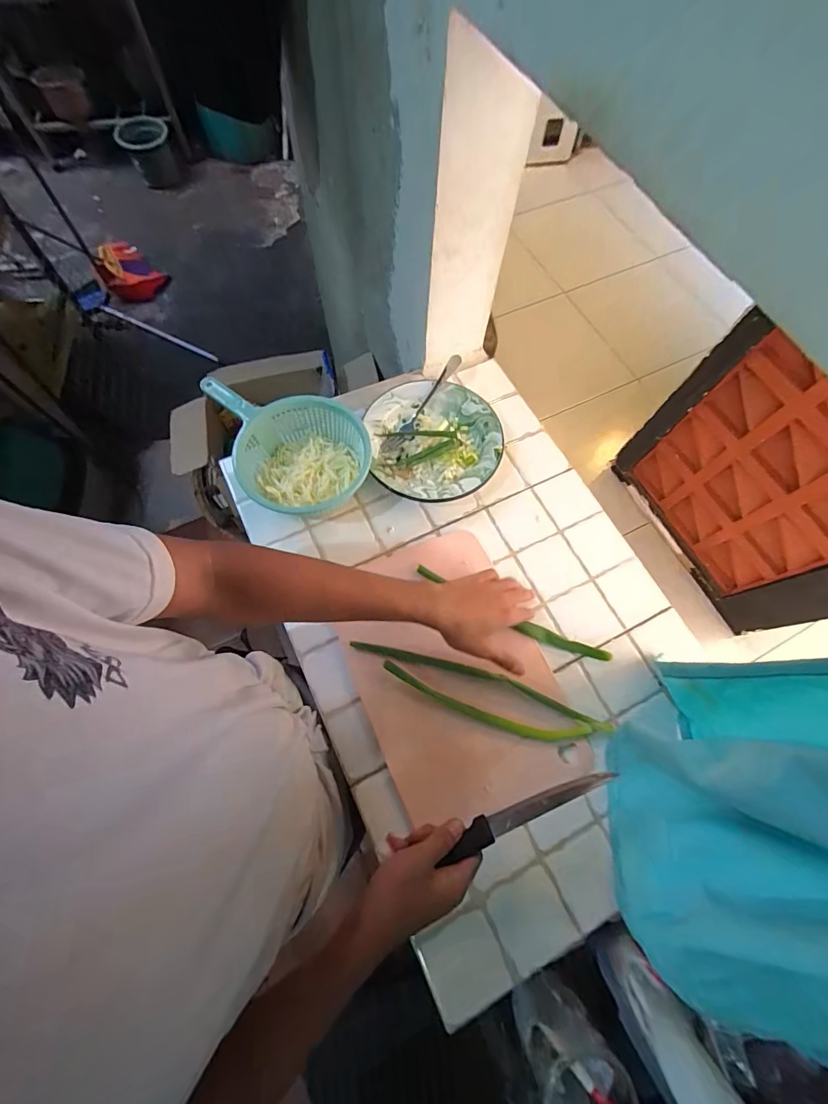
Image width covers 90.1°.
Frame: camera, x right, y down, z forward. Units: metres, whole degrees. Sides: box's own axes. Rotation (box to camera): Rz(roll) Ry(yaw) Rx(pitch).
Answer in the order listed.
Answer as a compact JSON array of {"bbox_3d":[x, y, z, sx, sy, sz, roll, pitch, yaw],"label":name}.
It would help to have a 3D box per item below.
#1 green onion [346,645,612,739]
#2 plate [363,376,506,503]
[{"bbox_3d":[0.082,0.177,0.521,0.333,0.023,0.055,20,72,6],"label":"green onion"},{"bbox_3d":[0.032,-0.171,0.644,0.199,0.037,0.210,0,71,-1],"label":"plate"}]

